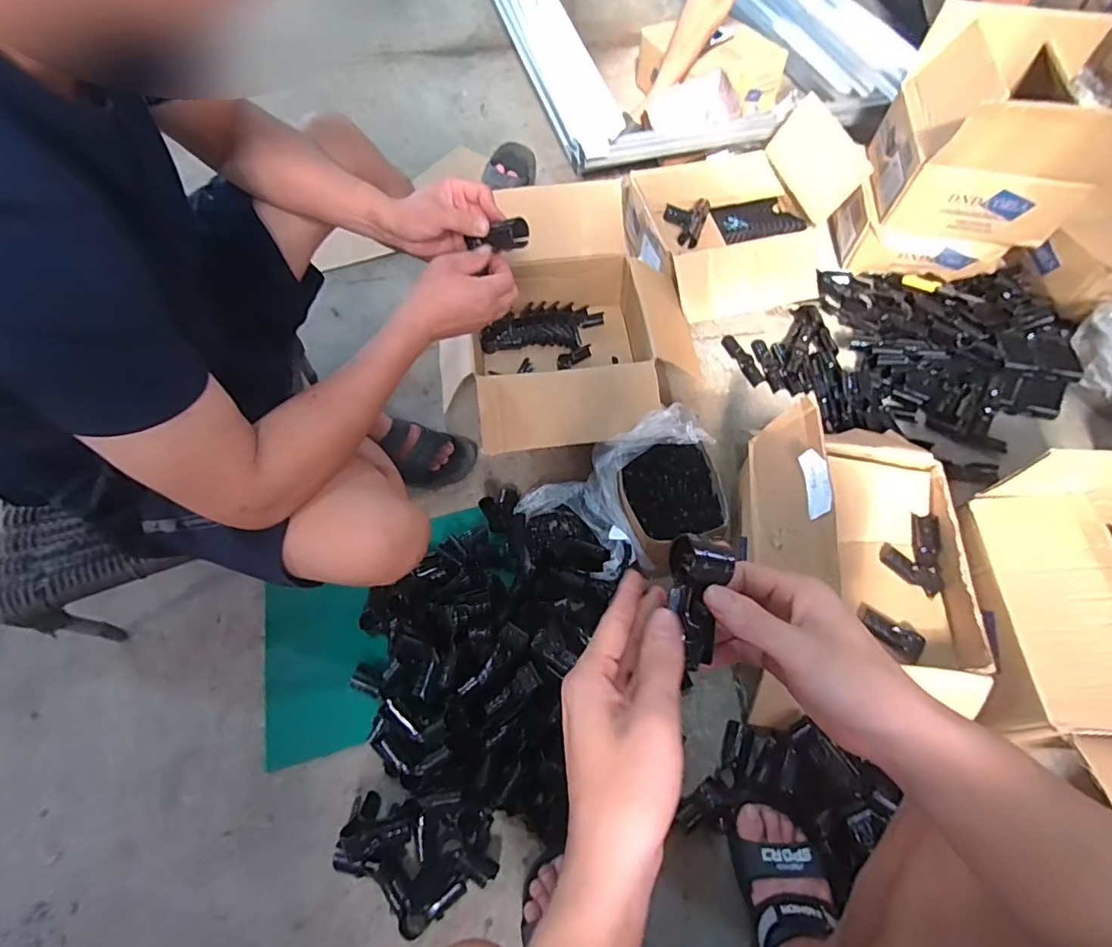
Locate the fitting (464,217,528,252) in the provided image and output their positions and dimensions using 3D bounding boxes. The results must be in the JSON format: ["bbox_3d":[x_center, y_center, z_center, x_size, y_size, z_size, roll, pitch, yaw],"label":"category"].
[{"bbox_3d":[-0.069,-0.282,0.648,0.079,0.028,0.025,-1,59,27],"label":"fitting"}]

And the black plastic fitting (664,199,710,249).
[{"bbox_3d":[0.264,-0.521,1.127,0.088,0.033,0.126,15,61,9],"label":"black plastic fitting"}]

